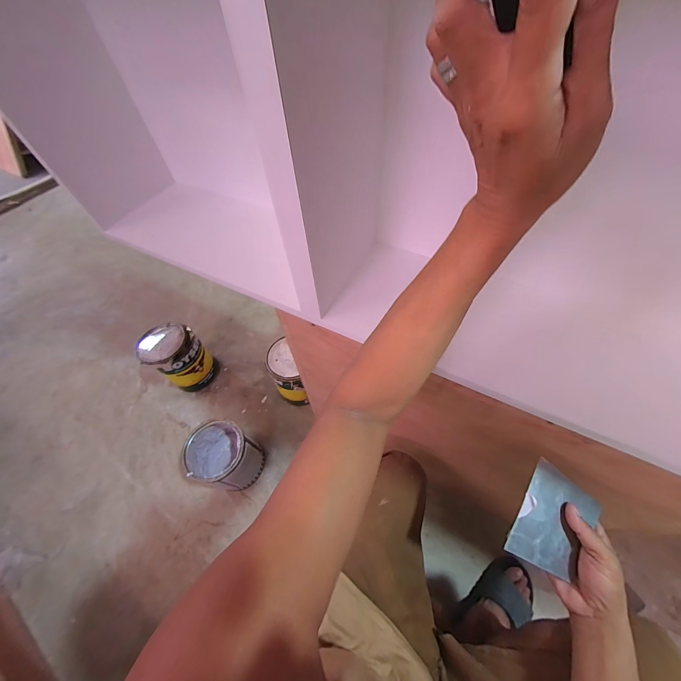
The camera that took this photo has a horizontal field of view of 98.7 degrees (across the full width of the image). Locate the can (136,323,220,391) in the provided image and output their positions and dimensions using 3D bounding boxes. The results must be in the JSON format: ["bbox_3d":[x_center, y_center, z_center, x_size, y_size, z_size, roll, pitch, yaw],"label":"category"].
[{"bbox_3d":[-0.560,0.062,1.025,0.148,0.245,0.167,33,65,22],"label":"can"}]

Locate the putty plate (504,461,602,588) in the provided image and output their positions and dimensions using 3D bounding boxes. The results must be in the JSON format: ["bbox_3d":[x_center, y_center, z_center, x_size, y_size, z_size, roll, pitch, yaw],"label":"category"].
[{"bbox_3d":[0.266,0.227,0.365,0.087,0.006,0.117,37,75,5],"label":"putty plate"}]

